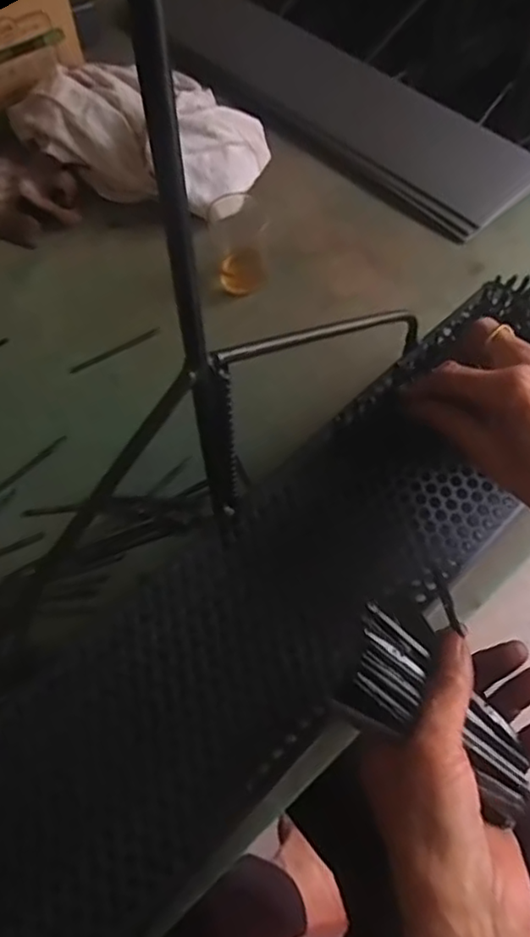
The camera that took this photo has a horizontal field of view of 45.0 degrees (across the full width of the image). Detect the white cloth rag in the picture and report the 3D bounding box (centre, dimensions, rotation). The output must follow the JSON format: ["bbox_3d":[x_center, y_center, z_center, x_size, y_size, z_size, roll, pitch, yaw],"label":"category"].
[{"bbox_3d":[-0.122,-0.383,0.707,0.251,0.078,0.167,24,64,13],"label":"white cloth rag"}]

